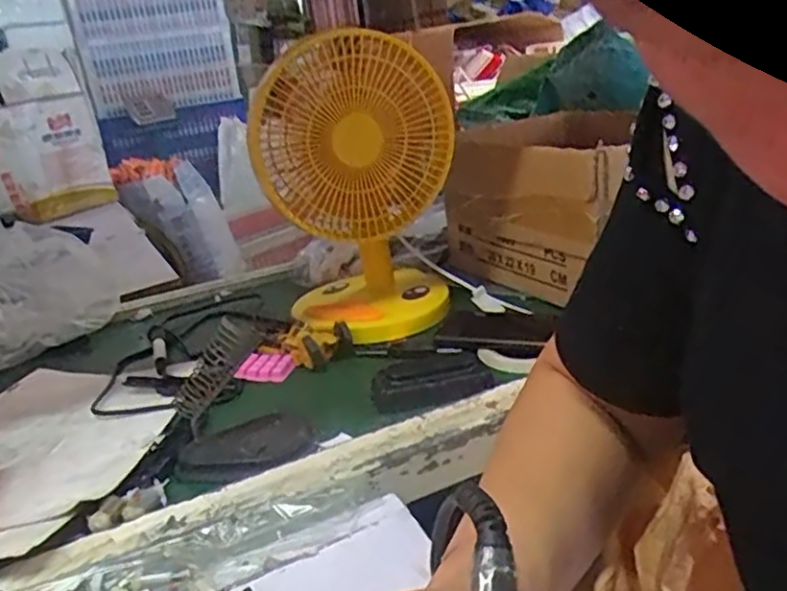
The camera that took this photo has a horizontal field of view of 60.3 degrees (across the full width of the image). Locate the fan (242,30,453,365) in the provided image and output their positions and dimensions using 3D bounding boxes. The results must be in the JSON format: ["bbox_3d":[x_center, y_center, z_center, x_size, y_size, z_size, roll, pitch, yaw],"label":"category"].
[{"bbox_3d":[-0.036,-0.124,0.758,0.202,0.305,0.217,-7,20,3],"label":"fan"}]

